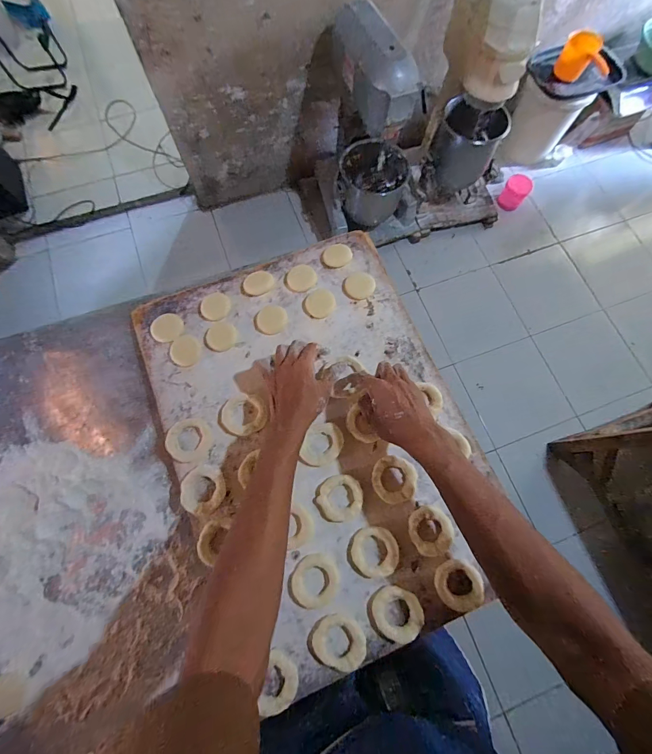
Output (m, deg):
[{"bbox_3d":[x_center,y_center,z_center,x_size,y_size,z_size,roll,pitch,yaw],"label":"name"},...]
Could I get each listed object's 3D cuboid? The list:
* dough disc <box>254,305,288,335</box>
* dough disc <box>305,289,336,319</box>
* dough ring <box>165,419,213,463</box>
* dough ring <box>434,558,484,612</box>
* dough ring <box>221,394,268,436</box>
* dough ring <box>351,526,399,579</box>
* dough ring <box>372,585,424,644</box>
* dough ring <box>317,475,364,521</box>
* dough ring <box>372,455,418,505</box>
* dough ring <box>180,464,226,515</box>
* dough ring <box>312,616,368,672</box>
[{"bbox_3d":[-0.089,-0.093,0.552,0.051,0.004,0.049,0,74,-1],"label":"dough disc"},{"bbox_3d":[-0.009,-0.120,0.558,0.048,0.006,0.048,0,74,-1],"label":"dough disc"},{"bbox_3d":[-0.199,0.091,0.494,0.064,0.005,0.060,0,74,-1],"label":"dough ring"},{"bbox_3d":[0.170,0.266,0.436,0.056,0.009,0.056,0,74,-1],"label":"dough ring"},{"bbox_3d":[-0.121,0.055,0.506,0.065,0.008,0.061,0,74,-1],"label":"dough ring"},{"bbox_3d":[0.066,0.234,0.458,0.061,0.006,0.060,0,74,-1],"label":"dough ring"},{"bbox_3d":[0.092,0.302,0.436,0.064,0.008,0.057,23,74,6],"label":"dough ring"},{"bbox_3d":[0.022,0.167,0.473,0.058,0.006,0.060,0,74,-1],"label":"dough ring"},{"bbox_3d":[0.095,0.144,0.479,0.062,0.010,0.060,0,74,-1],"label":"dough ring"},{"bbox_3d":[-0.172,0.156,0.474,0.060,0.009,0.064,0,74,-1],"label":"dough ring"},{"bbox_3d":[0.017,0.332,0.427,0.065,0.012,0.053,17,74,4],"label":"dough ring"}]

